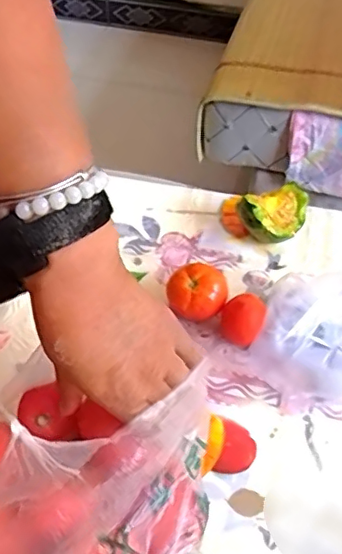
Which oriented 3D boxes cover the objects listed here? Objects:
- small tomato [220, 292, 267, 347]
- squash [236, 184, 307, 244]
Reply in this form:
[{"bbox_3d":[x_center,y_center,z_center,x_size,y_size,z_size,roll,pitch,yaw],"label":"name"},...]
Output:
[{"bbox_3d":[0.070,0.043,0.551,0.041,0.046,0.046,14,52,11],"label":"small tomato"},{"bbox_3d":[0.113,-0.070,0.633,0.072,0.061,0.068,14,52,11],"label":"squash"}]

